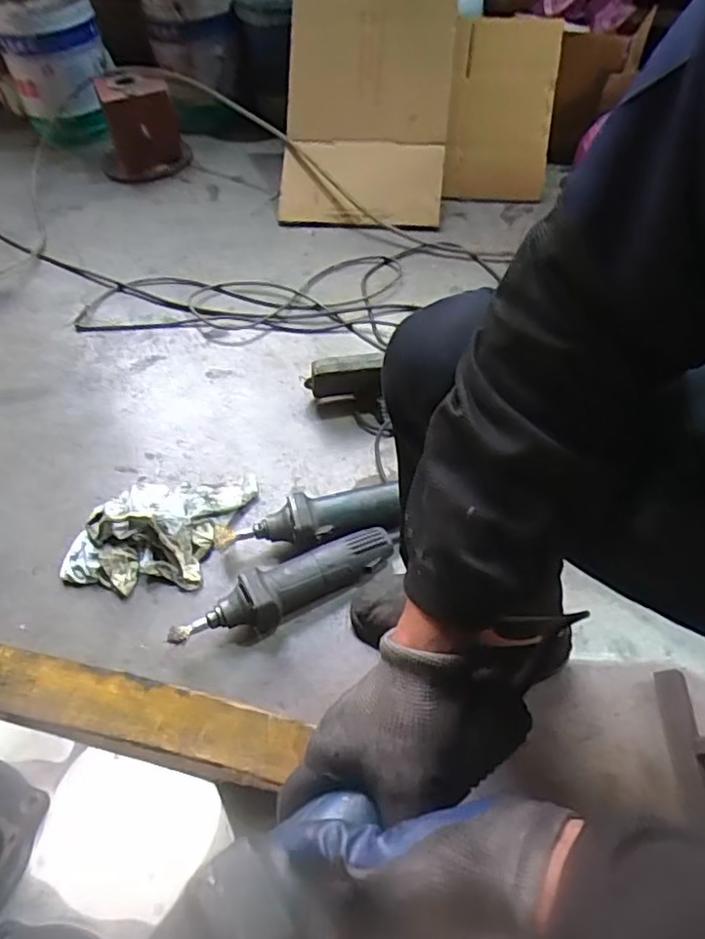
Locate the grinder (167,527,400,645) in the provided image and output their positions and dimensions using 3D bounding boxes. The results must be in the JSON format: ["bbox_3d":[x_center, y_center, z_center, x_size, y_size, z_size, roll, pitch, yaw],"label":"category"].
[{"bbox_3d":[-0.081,0.148,0.791,0.298,0.055,0.063,-23,53,-16],"label":"grinder"}]

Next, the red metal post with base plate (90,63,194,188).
[{"bbox_3d":[-0.538,-0.866,1.537,0.210,0.218,0.197,-19,52,-10],"label":"red metal post with base plate"}]

